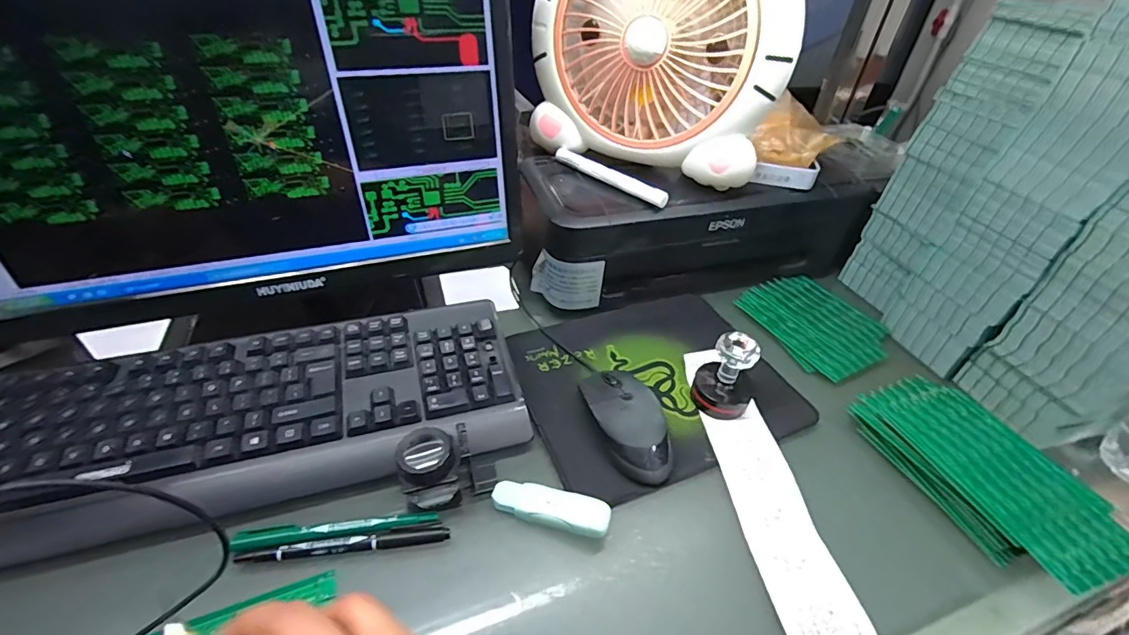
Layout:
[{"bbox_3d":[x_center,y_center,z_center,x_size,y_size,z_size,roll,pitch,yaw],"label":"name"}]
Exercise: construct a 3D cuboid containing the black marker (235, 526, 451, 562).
[{"bbox_3d":[-0.151,0.159,0.336,0.137,0.011,0.009,-3,41,-8],"label":"black marker"}]

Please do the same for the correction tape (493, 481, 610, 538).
[{"bbox_3d":[-0.011,0.142,0.359,0.087,0.022,0.024,15,42,12],"label":"correction tape"}]

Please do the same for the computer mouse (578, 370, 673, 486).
[{"bbox_3d":[0.054,0.085,0.412,0.061,0.035,0.115,-8,42,-14],"label":"computer mouse"}]

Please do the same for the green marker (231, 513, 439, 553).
[{"bbox_3d":[-0.160,0.149,0.342,0.131,0.010,0.016,-5,42,-10],"label":"green marker"}]

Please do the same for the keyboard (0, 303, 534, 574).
[{"bbox_3d":[-0.251,0.075,0.390,0.426,0.033,0.158,-9,43,-15],"label":"keyboard"}]

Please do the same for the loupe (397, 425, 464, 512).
[{"bbox_3d":[-0.102,0.109,0.355,0.044,0.041,0.041,-9,43,-15],"label":"loupe"}]

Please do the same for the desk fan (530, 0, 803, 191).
[{"bbox_3d":[0.084,-0.273,0.475,0.259,0.239,0.109,27,46,24],"label":"desk fan"}]

